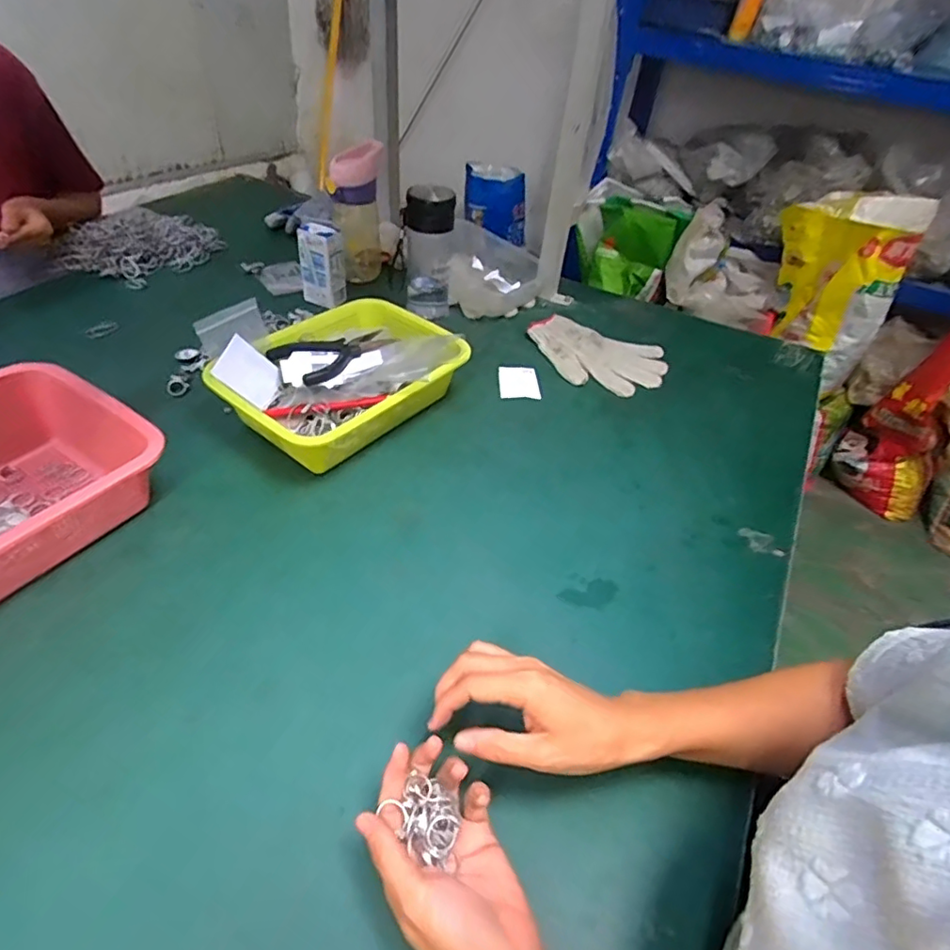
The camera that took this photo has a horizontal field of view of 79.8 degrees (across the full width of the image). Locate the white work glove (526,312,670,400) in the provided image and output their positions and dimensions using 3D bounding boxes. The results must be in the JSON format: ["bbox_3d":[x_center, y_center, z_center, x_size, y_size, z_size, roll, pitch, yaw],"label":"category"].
[{"bbox_3d":[0.169,-0.177,0.830,0.210,0.013,0.145,23,46,18],"label":"white work glove"}]

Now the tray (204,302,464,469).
[{"bbox_3d":[-0.151,-0.110,0.677,0.209,0.079,0.267,32,49,26],"label":"tray"}]

